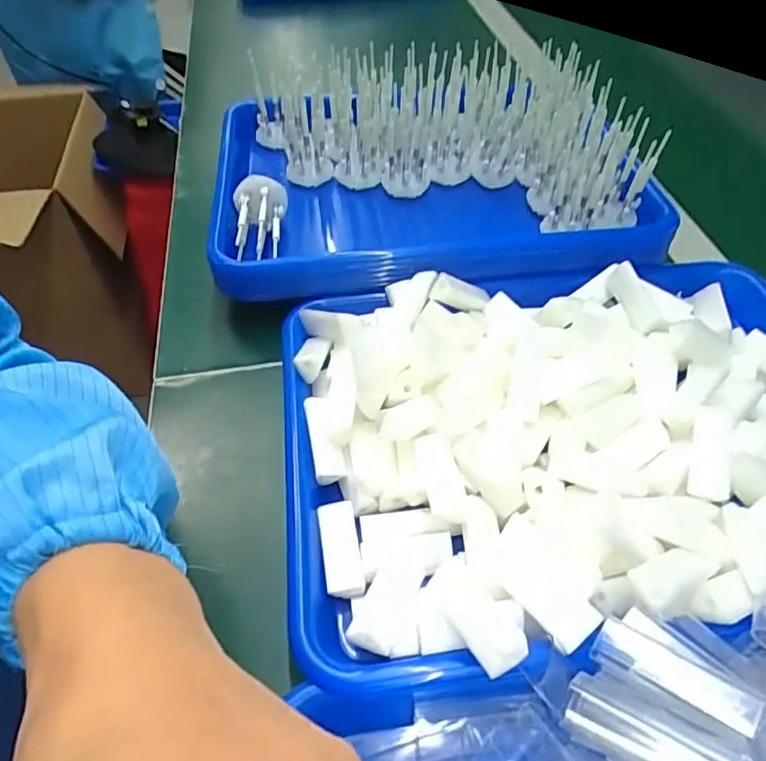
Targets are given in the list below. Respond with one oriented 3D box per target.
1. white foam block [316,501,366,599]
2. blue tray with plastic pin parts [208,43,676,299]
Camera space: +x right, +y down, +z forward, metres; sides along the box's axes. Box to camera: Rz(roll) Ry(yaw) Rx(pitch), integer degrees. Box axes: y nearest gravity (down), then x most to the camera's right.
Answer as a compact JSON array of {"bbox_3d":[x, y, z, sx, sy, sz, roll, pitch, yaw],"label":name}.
[{"bbox_3d":[-0.021,0.083,0.291,0.018,0.006,0.046,-8,50,-6],"label":"white foam block"},{"bbox_3d":[0.031,-0.166,0.473,0.326,0.089,0.239,-5,49,-4],"label":"blue tray with plastic pin parts"}]

